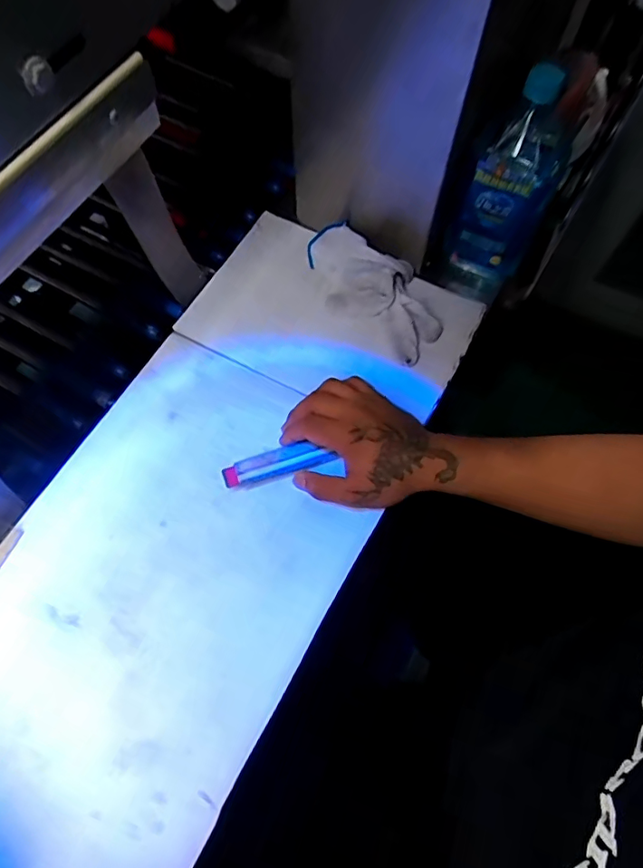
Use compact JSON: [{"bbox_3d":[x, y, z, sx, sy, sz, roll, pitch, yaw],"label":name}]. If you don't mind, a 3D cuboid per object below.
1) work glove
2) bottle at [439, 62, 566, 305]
[{"bbox_3d":[0.062,-0.165,0.590,0.094,0.051,0.178,-43,85,-16],"label":"work glove"},{"bbox_3d":[0.190,-0.245,0.538,0.084,0.212,0.101,24,69,10],"label":"bottle"}]

